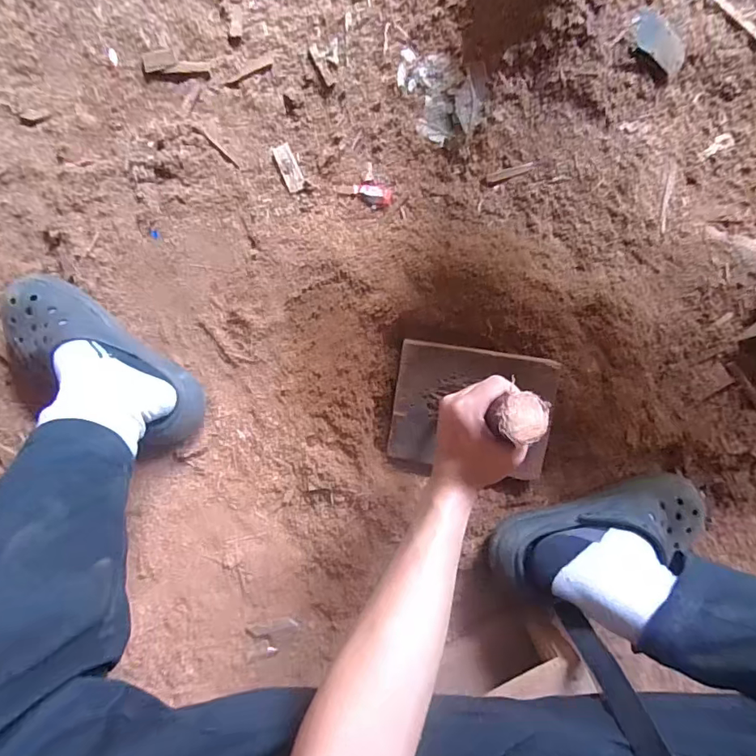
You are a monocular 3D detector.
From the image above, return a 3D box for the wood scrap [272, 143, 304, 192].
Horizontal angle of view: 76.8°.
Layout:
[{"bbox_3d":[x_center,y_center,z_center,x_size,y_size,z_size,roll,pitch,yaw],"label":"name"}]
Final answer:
[{"bbox_3d":[-0.111,-0.263,0.598,0.023,0.008,0.062,-23,89,-1],"label":"wood scrap"}]

